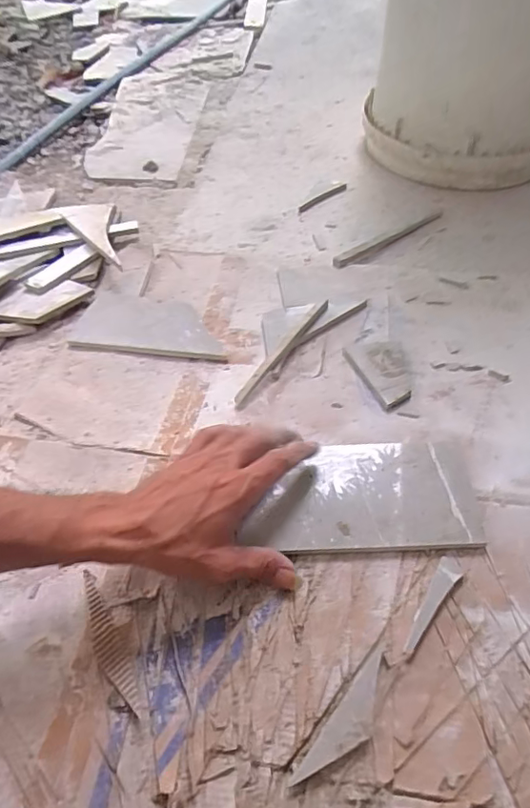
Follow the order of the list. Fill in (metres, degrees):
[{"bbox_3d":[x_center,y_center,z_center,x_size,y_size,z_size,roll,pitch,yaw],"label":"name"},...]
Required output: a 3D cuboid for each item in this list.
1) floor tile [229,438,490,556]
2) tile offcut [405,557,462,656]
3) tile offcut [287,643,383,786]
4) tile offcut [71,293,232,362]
[{"bbox_3d":[0.084,0.078,0.464,0.192,0.011,0.102,-3,51,1],"label":"floor tile"},{"bbox_3d":[0.124,0.151,0.398,0.017,0.009,0.078,24,54,22],"label":"tile offcut"},{"bbox_3d":[0.055,0.210,0.357,0.029,0.008,0.099,35,58,28],"label":"tile offcut"},{"bbox_3d":[-0.139,-0.094,0.638,0.196,0.014,0.094,10,50,11],"label":"tile offcut"}]

